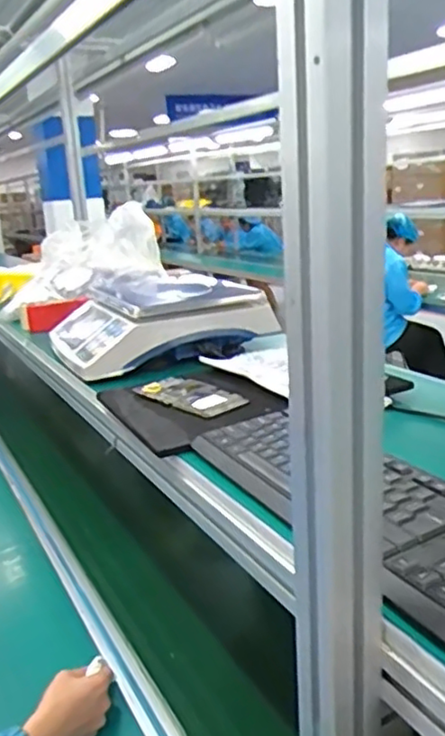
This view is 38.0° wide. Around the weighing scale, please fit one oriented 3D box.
[{"bbox_3d":[-0.119,-0.079,1.143,0.326,0.103,0.294,-10,17,-20],"label":"weighing scale"}]

